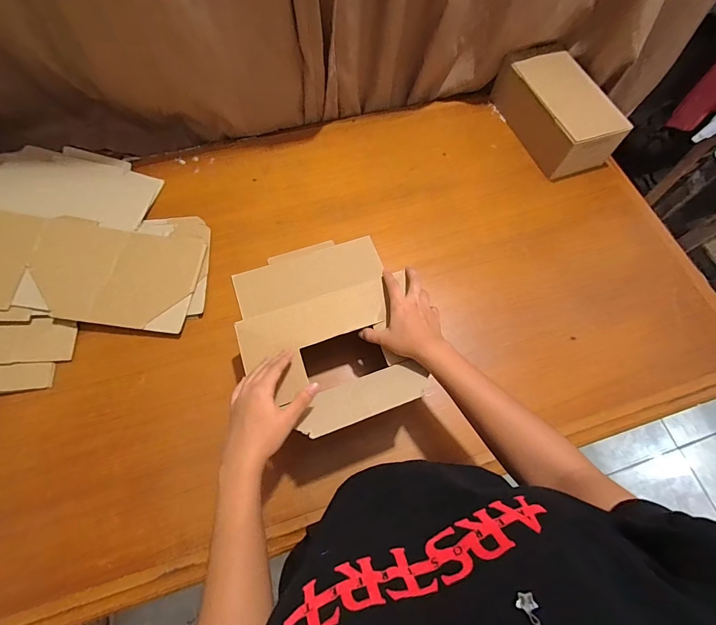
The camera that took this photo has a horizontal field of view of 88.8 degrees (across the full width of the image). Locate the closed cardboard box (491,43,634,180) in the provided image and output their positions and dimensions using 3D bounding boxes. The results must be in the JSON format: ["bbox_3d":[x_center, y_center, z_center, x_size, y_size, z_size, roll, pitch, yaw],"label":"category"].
[{"bbox_3d":[0.432,-0.438,0.792,0.146,0.115,0.271,-18,69,-9],"label":"closed cardboard box"}]

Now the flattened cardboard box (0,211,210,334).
[{"bbox_3d":[-0.484,-0.079,0.630,0.422,0.017,0.214,2,71,-10],"label":"flattened cardboard box"}]

